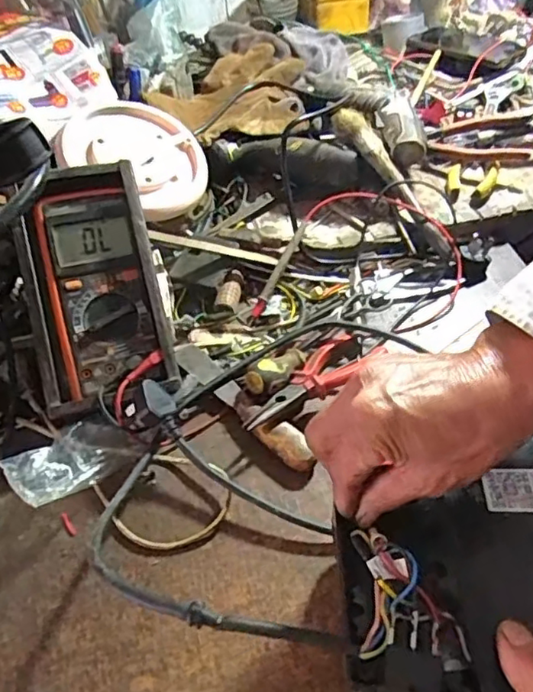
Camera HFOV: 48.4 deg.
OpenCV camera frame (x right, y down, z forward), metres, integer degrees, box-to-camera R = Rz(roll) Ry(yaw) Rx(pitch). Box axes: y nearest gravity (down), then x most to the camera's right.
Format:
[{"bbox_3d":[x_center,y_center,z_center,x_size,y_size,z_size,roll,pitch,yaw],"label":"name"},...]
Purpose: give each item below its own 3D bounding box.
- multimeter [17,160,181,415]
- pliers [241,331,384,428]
[{"bbox_3d":[-0.144,-0.050,0.497,0.107,0.050,0.194,-12,87,-14],"label":"multimeter"},{"bbox_3d":[0.045,0.024,0.511,0.044,0.025,0.162,31,44,27],"label":"pliers"}]

